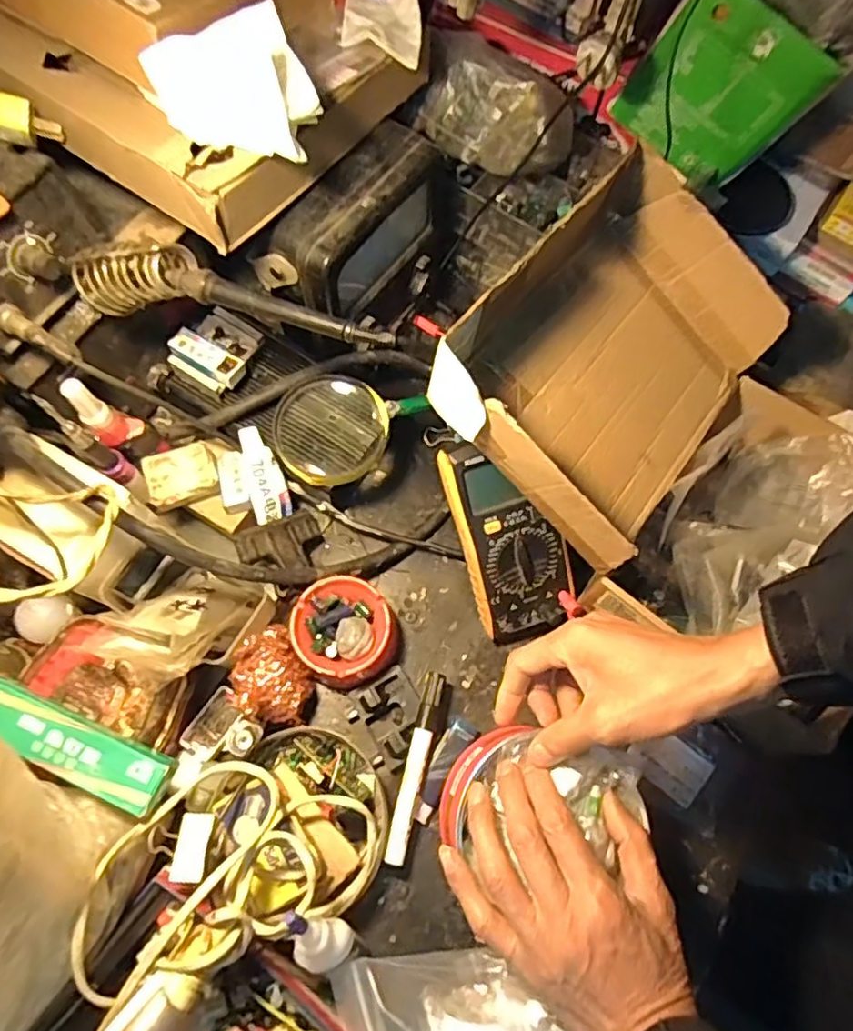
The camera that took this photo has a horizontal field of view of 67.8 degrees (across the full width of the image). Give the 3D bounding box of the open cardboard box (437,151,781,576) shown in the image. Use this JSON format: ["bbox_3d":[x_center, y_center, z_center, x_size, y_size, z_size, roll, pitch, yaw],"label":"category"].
[{"bbox_3d":[0.145,-0.116,0.476,0.209,0.080,0.277,43,68,-10],"label":"open cardboard box"}]

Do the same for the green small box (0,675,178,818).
[{"bbox_3d":[-0.241,0.157,0.433,0.141,0.028,0.037,23,70,5],"label":"green small box"}]

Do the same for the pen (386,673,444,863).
[{"bbox_3d":[-0.007,0.189,0.483,0.015,0.017,0.135,13,70,2],"label":"pen"}]

